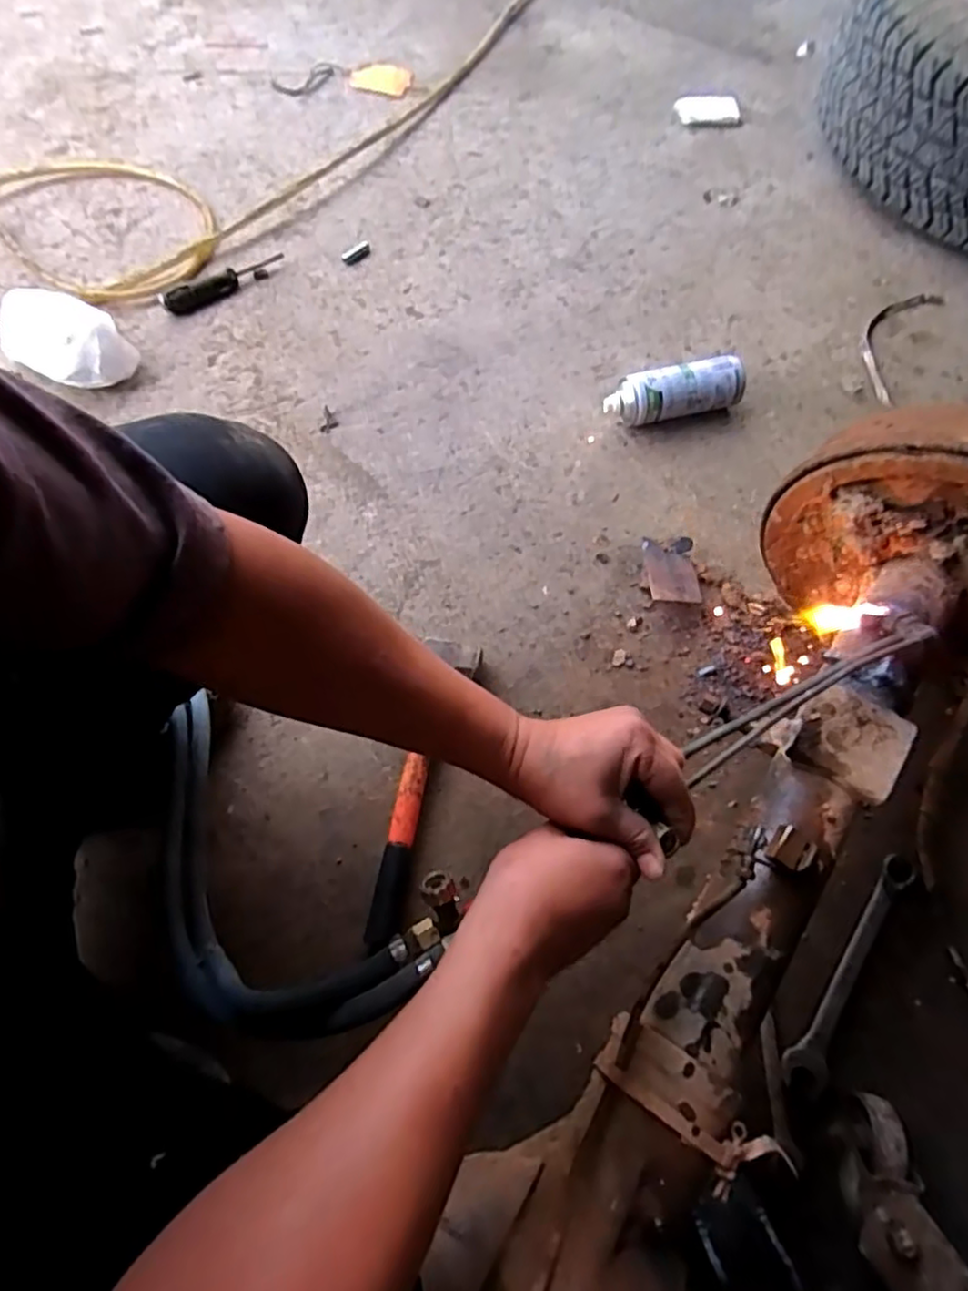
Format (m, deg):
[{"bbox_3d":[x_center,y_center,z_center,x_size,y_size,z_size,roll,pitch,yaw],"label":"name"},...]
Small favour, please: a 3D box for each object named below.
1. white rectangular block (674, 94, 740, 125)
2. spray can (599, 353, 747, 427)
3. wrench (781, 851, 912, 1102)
[{"bbox_3d":[0.395,-0.945,1.170,0.109,0.017,0.068,1,69,2],"label":"white rectangular block"},{"bbox_3d":[0.259,-0.341,0.903,0.190,0.067,0.064,-14,69,-5],"label":"spray can"},{"bbox_3d":[0.376,0.324,0.668,0.036,0.021,0.252,35,74,14],"label":"wrench"}]

